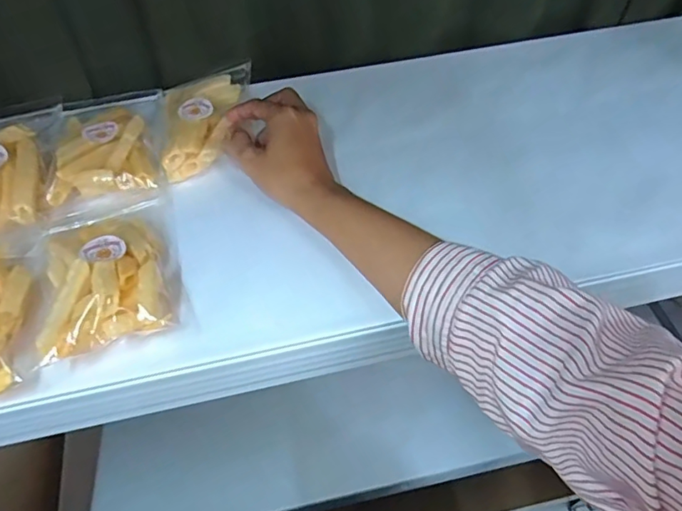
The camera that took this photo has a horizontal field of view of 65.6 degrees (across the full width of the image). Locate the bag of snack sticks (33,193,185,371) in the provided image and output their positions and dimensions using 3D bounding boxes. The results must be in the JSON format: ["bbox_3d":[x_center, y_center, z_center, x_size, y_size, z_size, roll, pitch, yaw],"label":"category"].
[{"bbox_3d":[-0.163,0.008,0.367,0.092,0.032,0.128,-15,54,-9],"label":"bag of snack sticks"}]

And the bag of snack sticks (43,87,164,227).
[{"bbox_3d":[-0.199,-0.095,0.455,0.089,0.038,0.147,-12,53,-7],"label":"bag of snack sticks"}]

